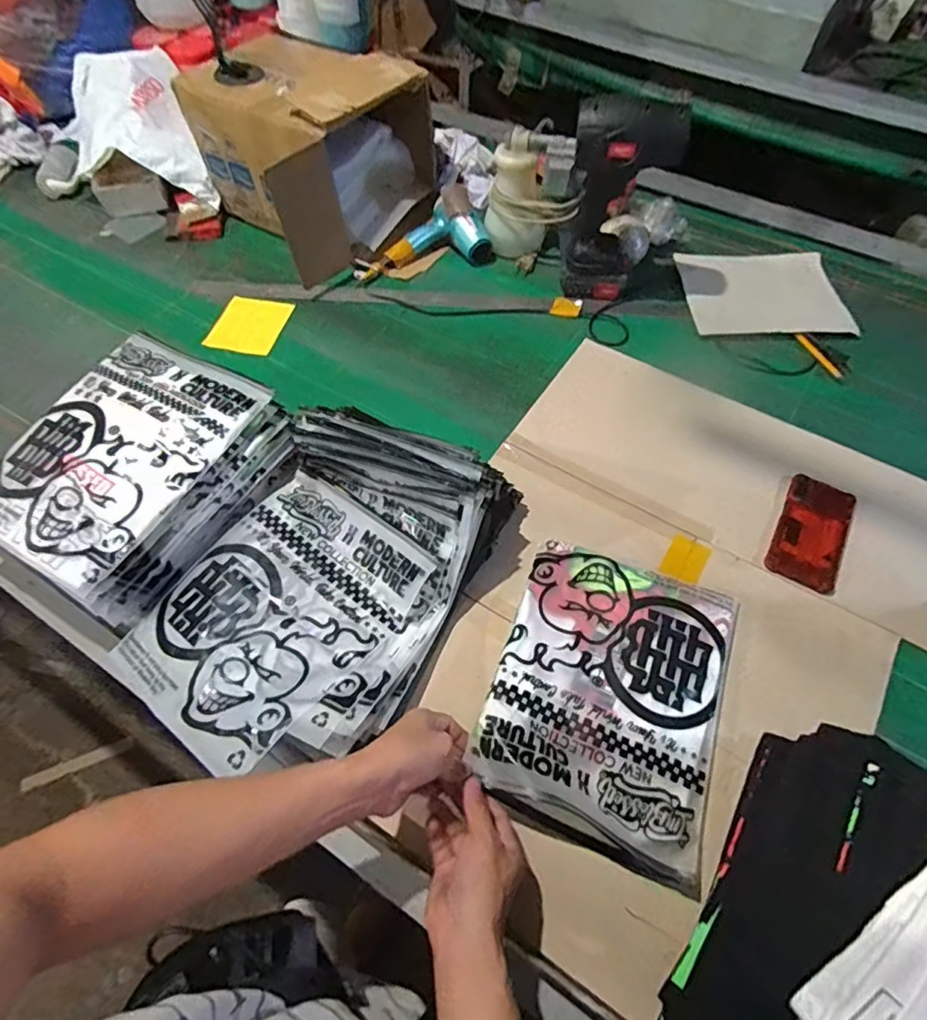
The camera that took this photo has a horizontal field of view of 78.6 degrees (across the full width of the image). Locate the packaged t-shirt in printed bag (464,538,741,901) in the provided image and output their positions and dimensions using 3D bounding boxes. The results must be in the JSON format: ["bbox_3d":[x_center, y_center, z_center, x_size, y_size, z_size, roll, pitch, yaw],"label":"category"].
[{"bbox_3d":[0.163,0.189,0.608,0.239,0.029,0.302,22,56,7],"label":"packaged t-shirt in printed bag"}]

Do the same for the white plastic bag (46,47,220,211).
[{"bbox_3d":[-0.663,-0.719,1.092,0.282,0.150,0.357,-18,60,-11],"label":"white plastic bag"}]

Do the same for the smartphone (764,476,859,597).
[{"bbox_3d":[0.446,0.026,0.722,0.081,0.004,0.160,27,62,15],"label":"smartphone"}]

